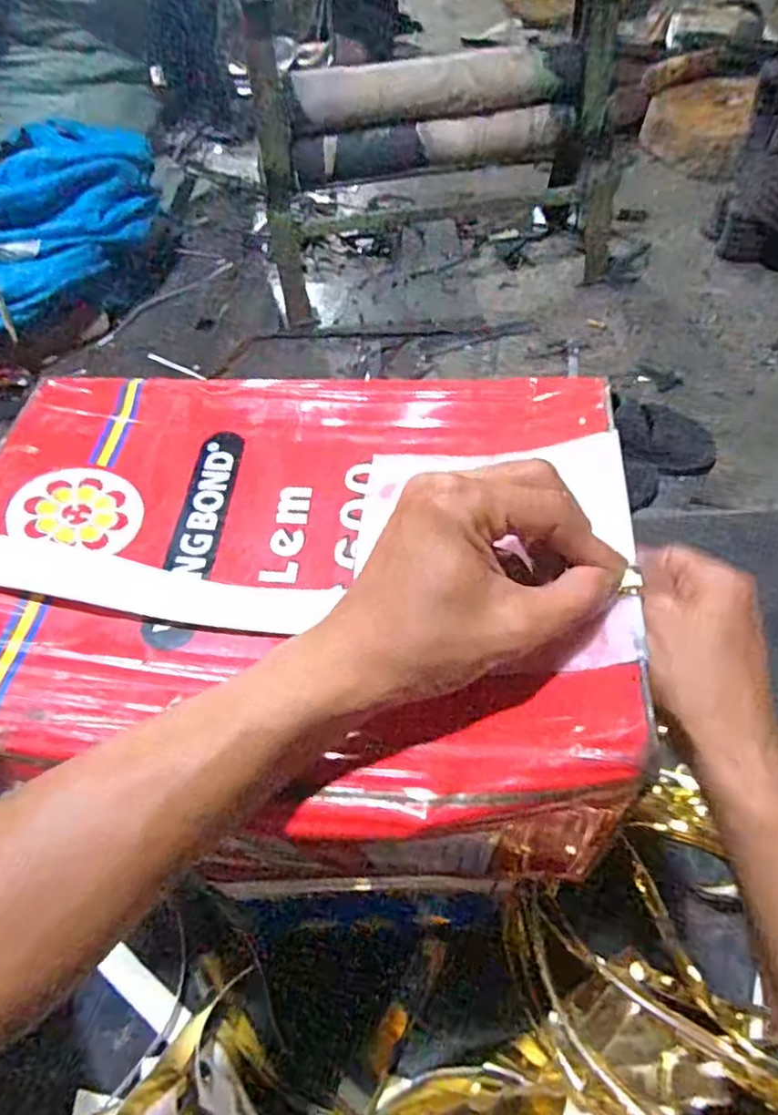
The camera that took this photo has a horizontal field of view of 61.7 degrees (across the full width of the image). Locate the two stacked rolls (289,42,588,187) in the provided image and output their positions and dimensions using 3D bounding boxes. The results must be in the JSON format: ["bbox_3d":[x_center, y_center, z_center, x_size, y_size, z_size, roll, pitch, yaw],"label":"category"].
[{"bbox_3d":[0.063,-0.714,1.057,0.434,0.145,0.078,-13,54,-7],"label":"two stacked rolls"}]

